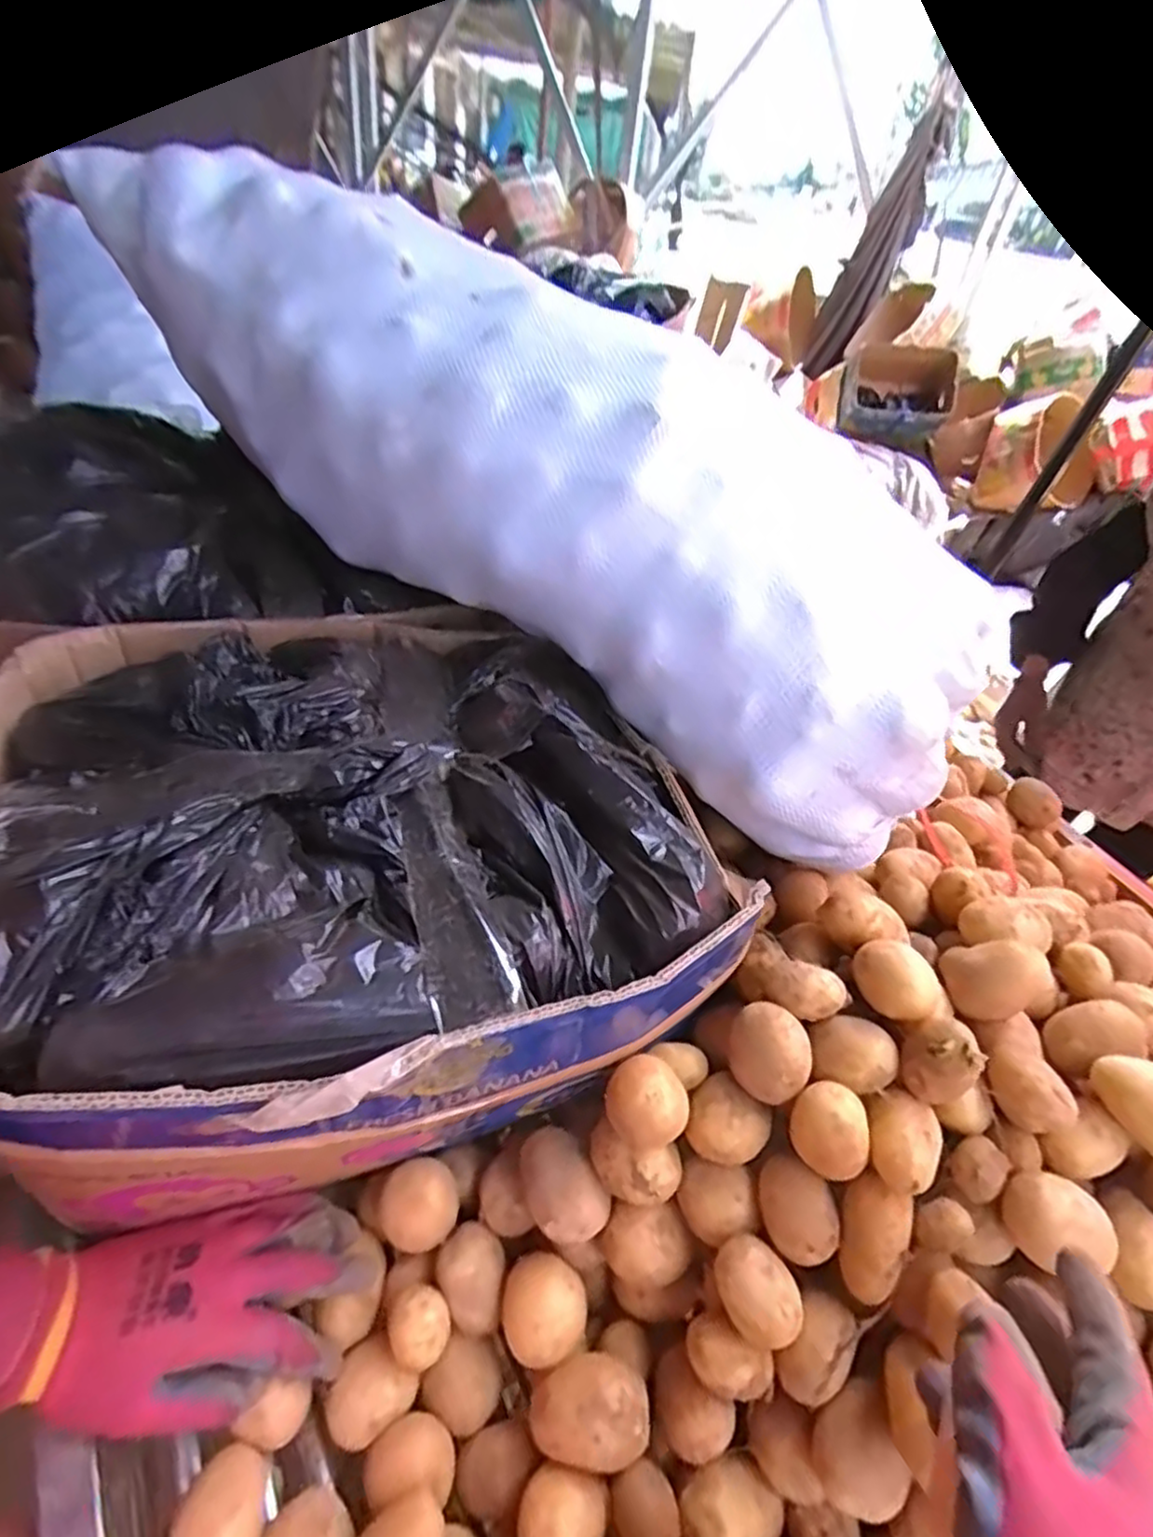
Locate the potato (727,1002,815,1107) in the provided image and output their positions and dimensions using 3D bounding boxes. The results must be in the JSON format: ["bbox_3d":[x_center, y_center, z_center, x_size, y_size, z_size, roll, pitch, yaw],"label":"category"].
[{"bbox_3d":[0.112,0.163,0.401,0.033,0.039,0.046,-26,51,-32],"label":"potato"}]

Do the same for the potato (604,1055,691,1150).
[{"bbox_3d":[0.040,0.188,0.392,0.045,0.033,0.036,28,45,22],"label":"potato"}]

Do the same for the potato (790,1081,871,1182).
[{"bbox_3d":[0.141,0.199,0.383,0.042,0.032,0.033,28,45,22],"label":"potato"}]

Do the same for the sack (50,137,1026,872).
[{"bbox_3d":[0.008,-0.204,0.525,0.593,0.181,0.238,38,47,7],"label":"sack"}]

